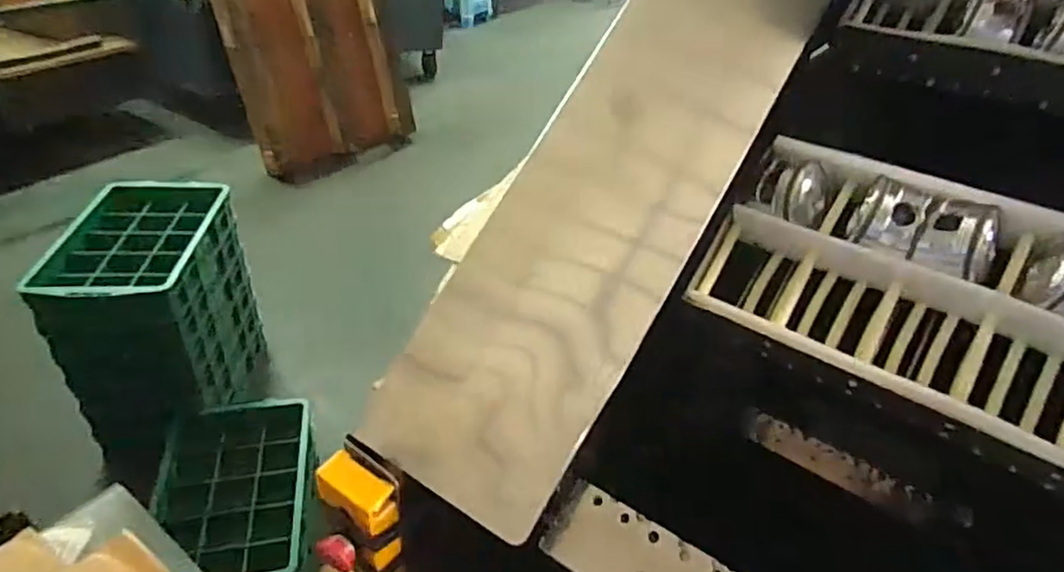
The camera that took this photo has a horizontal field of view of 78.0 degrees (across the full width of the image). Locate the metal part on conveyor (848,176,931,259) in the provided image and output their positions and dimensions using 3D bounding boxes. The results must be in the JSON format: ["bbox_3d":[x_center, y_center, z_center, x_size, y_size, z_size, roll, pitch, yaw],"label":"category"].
[{"bbox_3d":[0.345,-0.071,0.634,0.057,0.053,0.064,23,40,27],"label":"metal part on conveyor"}]

